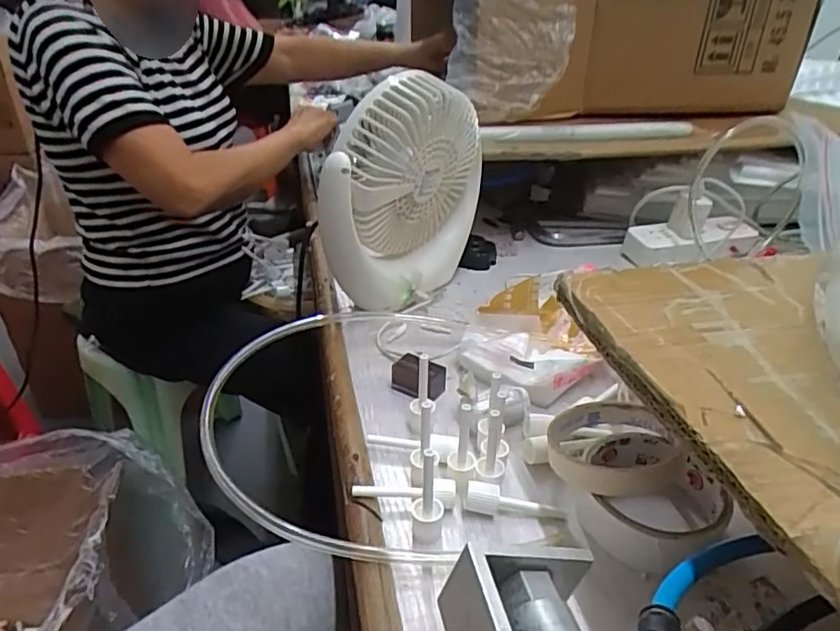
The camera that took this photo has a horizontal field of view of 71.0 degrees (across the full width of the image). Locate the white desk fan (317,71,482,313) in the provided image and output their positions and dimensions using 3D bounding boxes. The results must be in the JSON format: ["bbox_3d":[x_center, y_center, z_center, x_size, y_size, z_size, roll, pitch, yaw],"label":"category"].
[{"bbox_3d":[-0.015,-0.115,0.570,0.081,0.202,0.188,18,35,29],"label":"white desk fan"}]

